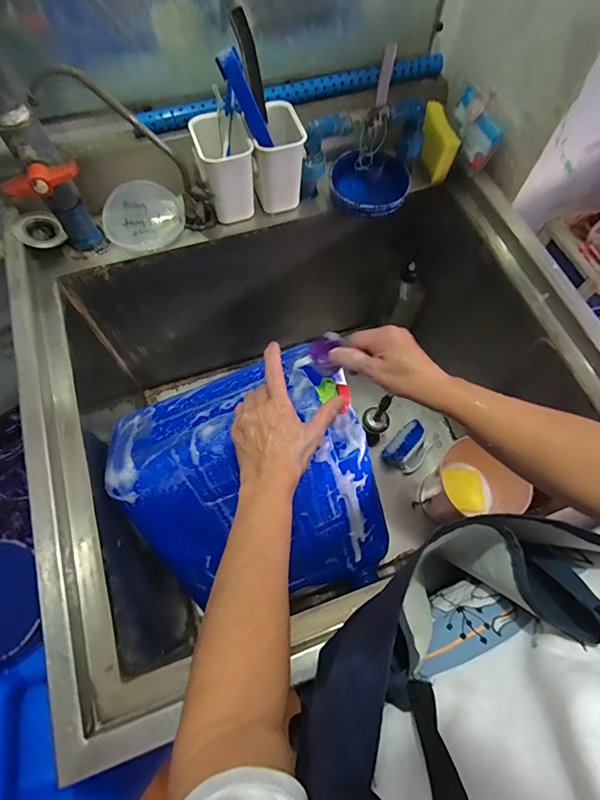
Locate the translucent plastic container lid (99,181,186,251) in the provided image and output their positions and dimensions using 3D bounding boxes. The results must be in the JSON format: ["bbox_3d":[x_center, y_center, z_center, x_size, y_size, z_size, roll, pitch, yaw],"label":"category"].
[{"bbox_3d":[-0.230,-0.267,0.623,0.107,0.017,0.107,0,88,-7],"label":"translucent plastic container lid"}]

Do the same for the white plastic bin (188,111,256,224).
[{"bbox_3d":[-0.105,-0.323,0.596,0.070,0.107,0.088,-18,69,-9],"label":"white plastic bin"}]

